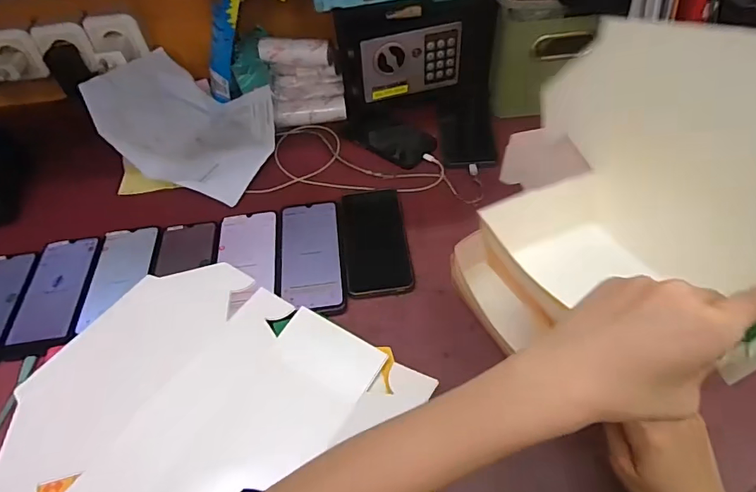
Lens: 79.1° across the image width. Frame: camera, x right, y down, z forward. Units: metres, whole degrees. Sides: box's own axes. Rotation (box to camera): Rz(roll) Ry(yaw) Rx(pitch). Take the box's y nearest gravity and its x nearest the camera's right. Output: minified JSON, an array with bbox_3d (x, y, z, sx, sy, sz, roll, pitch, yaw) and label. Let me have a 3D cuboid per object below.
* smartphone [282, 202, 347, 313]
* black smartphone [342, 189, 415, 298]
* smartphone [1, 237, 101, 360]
[{"bbox_3d":[-0.083,0.010,0.566,0.075,0.009,0.177,-8,50,-1],"label":"smartphone"},{"bbox_3d":[-0.003,-0.011,0.576,0.077,0.014,0.163,-7,50,-1],"label":"black smartphone"},{"bbox_3d":[-0.394,0.052,0.557,0.076,0.008,0.167,-10,50,-3],"label":"smartphone"}]

